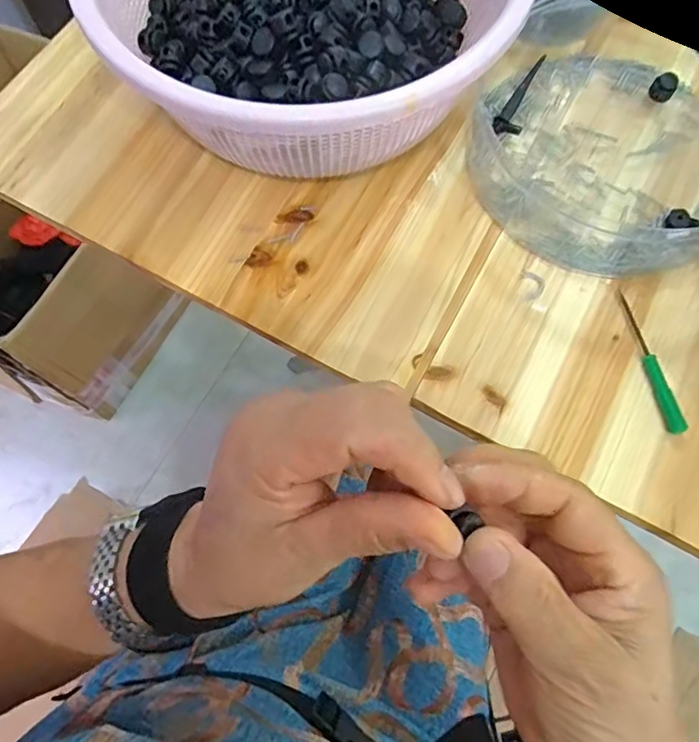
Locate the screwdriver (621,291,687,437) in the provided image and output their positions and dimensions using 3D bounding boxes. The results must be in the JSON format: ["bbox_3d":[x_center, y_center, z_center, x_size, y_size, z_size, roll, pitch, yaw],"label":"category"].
[{"bbox_3d":[0.187,-0.008,0.355,0.012,0.007,0.095,-10,70,-3],"label":"screwdriver"}]

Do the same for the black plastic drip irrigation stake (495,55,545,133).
[{"bbox_3d":[0.128,-0.205,0.423,0.019,0.011,0.083,23,72,9],"label":"black plastic drip irrigation stake"}]

